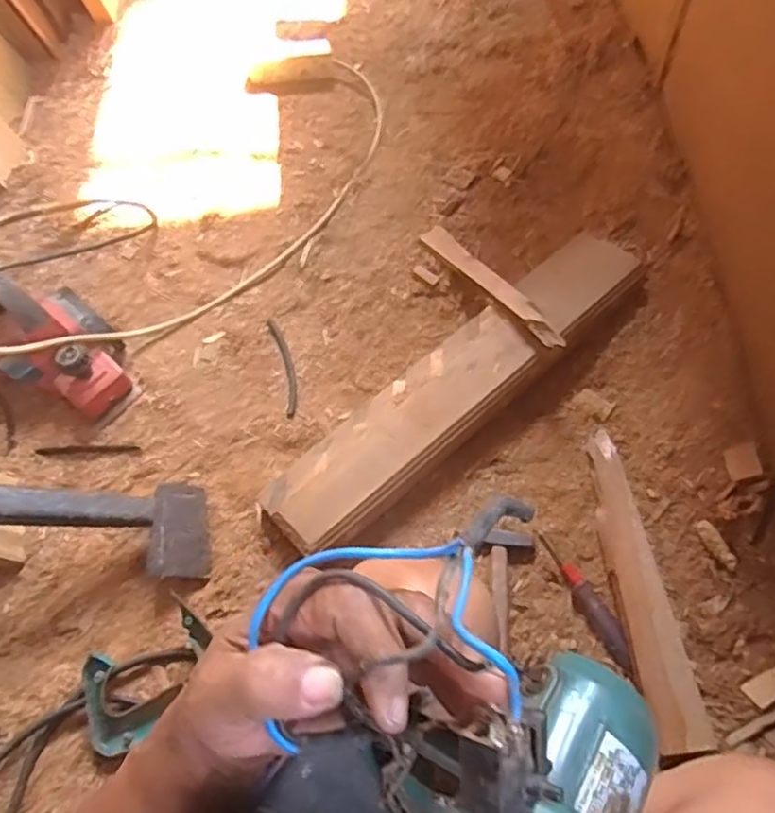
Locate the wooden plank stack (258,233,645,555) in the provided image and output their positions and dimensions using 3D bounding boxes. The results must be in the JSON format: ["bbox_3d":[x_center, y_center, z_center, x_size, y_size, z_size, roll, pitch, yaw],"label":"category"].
[{"bbox_3d":[0.101,-0.034,0.867,0.596,0.063,0.126,-40,66,-18],"label":"wooden plank stack"}]

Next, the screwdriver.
[{"bbox_3d":[0.225,0.215,0.754,0.026,0.023,0.165,-26,63,-11],"label":"screwdriver"}]

